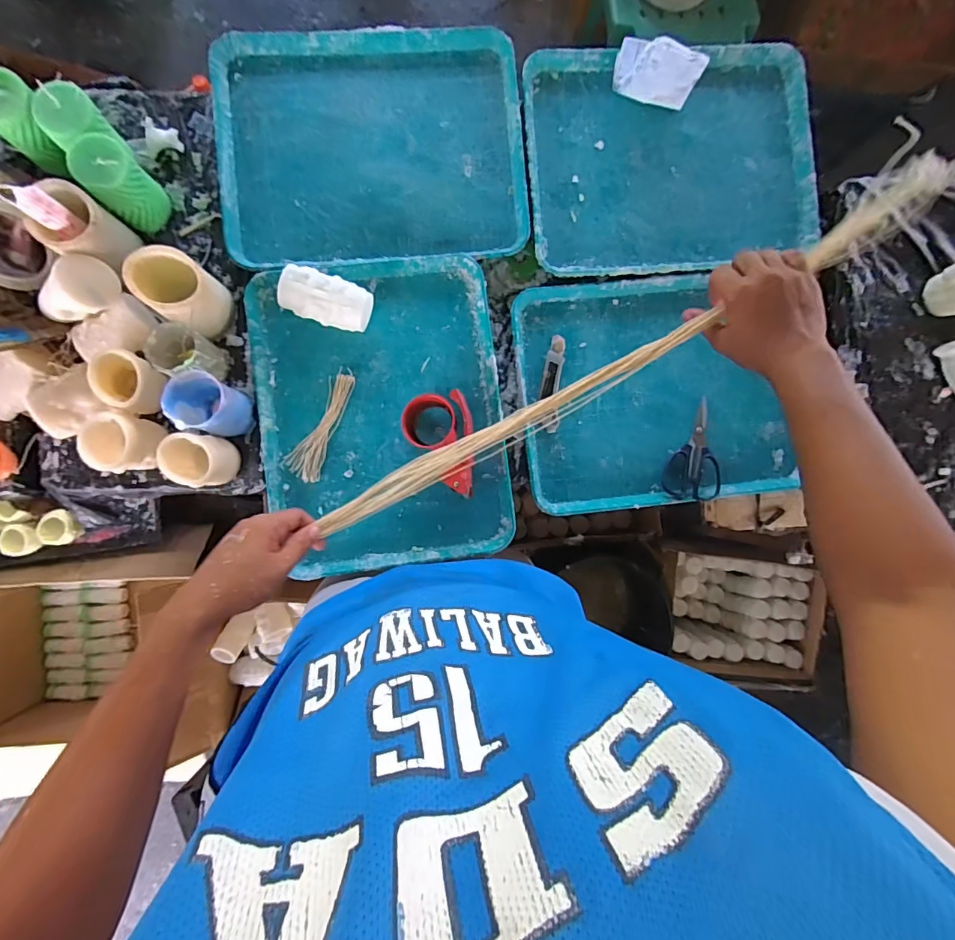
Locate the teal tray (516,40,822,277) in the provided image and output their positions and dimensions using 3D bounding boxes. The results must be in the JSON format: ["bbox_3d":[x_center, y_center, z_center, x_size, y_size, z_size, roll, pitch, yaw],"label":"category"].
[{"bbox_3d":[0.302,-0.479,0.722,0.440,0.027,0.343,-2,89,-4],"label":"teal tray"}]

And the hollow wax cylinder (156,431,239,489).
[{"bbox_3d":[-0.374,-0.013,0.626,0.068,0.076,0.070,6,89,-4],"label":"hollow wax cylinder"}]

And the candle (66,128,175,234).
[{"bbox_3d":[-0.480,-0.385,0.625,0.080,0.102,0.071,41,87,-2],"label":"candle"}]

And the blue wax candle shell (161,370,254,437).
[{"bbox_3d":[-0.361,-0.088,0.627,0.077,0.086,0.075,4,89,-4],"label":"blue wax candle shell"}]

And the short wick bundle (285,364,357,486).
[{"bbox_3d":[-0.232,-0.067,0.680,0.052,0.010,0.169,20,88,-3],"label":"short wick bundle"}]

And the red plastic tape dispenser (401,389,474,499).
[{"bbox_3d":[-0.054,-0.036,0.658,0.098,0.061,0.150,-7,90,-4],"label":"red plastic tape dispenser"}]

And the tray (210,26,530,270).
[{"bbox_3d":[-0.156,-0.483,0.699,0.441,0.028,0.339,-5,89,-4],"label":"tray"}]

